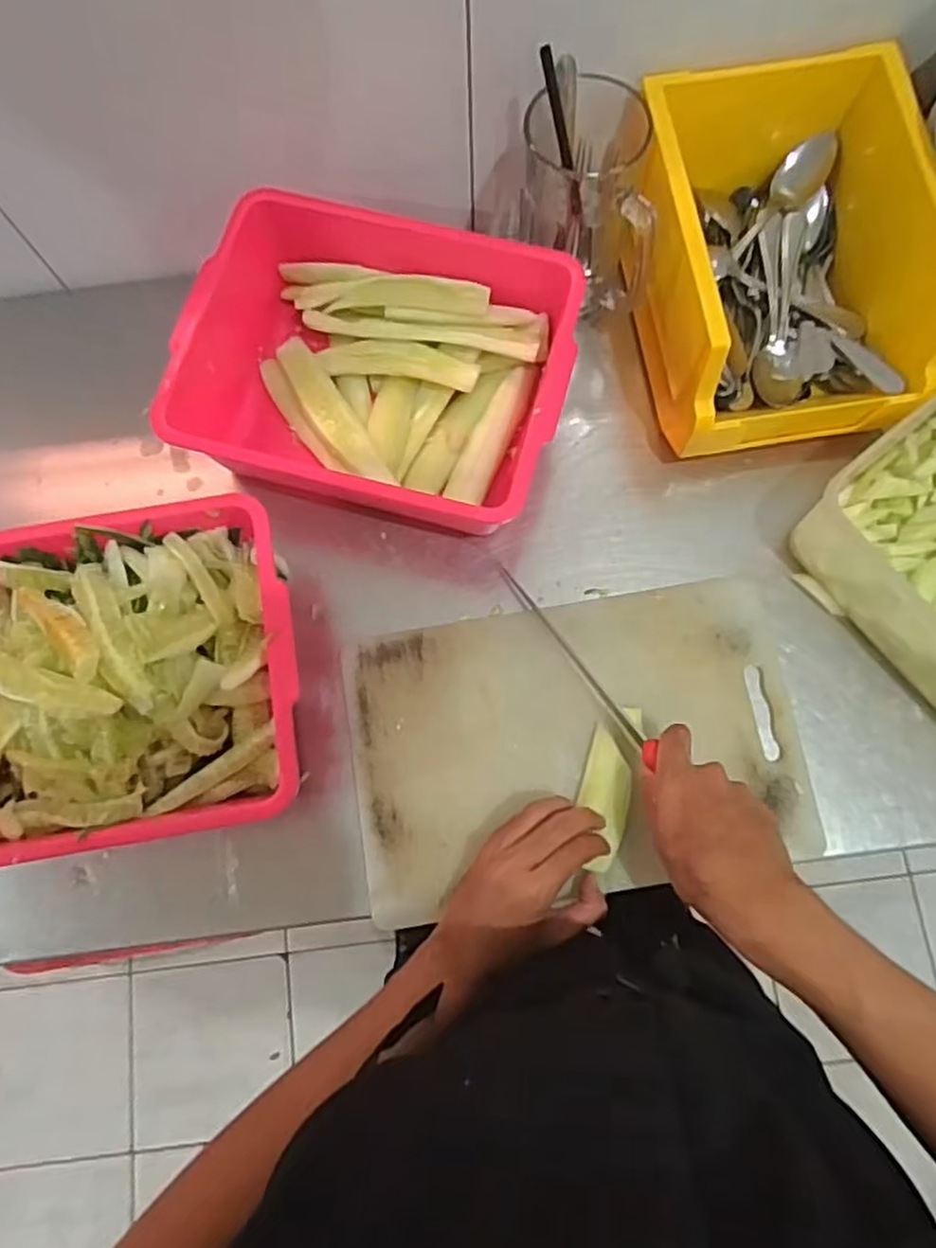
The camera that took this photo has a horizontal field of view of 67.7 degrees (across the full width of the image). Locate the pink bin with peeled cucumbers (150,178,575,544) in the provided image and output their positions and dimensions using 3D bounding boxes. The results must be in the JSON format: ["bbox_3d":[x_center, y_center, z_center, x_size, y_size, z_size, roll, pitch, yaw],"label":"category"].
[{"bbox_3d":[-0.070,-0.219,0.592,0.297,0.090,0.240,16,77,5],"label":"pink bin with peeled cucumbers"}]

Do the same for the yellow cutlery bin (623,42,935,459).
[{"bbox_3d":[0.253,-0.292,0.572,0.198,0.133,0.274,-8,77,-1],"label":"yellow cutlery bin"}]

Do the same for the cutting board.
[{"bbox_3d":[0.085,0.093,0.554,0.347,0.016,0.220,-10,77,-1],"label":"cutting board"}]

